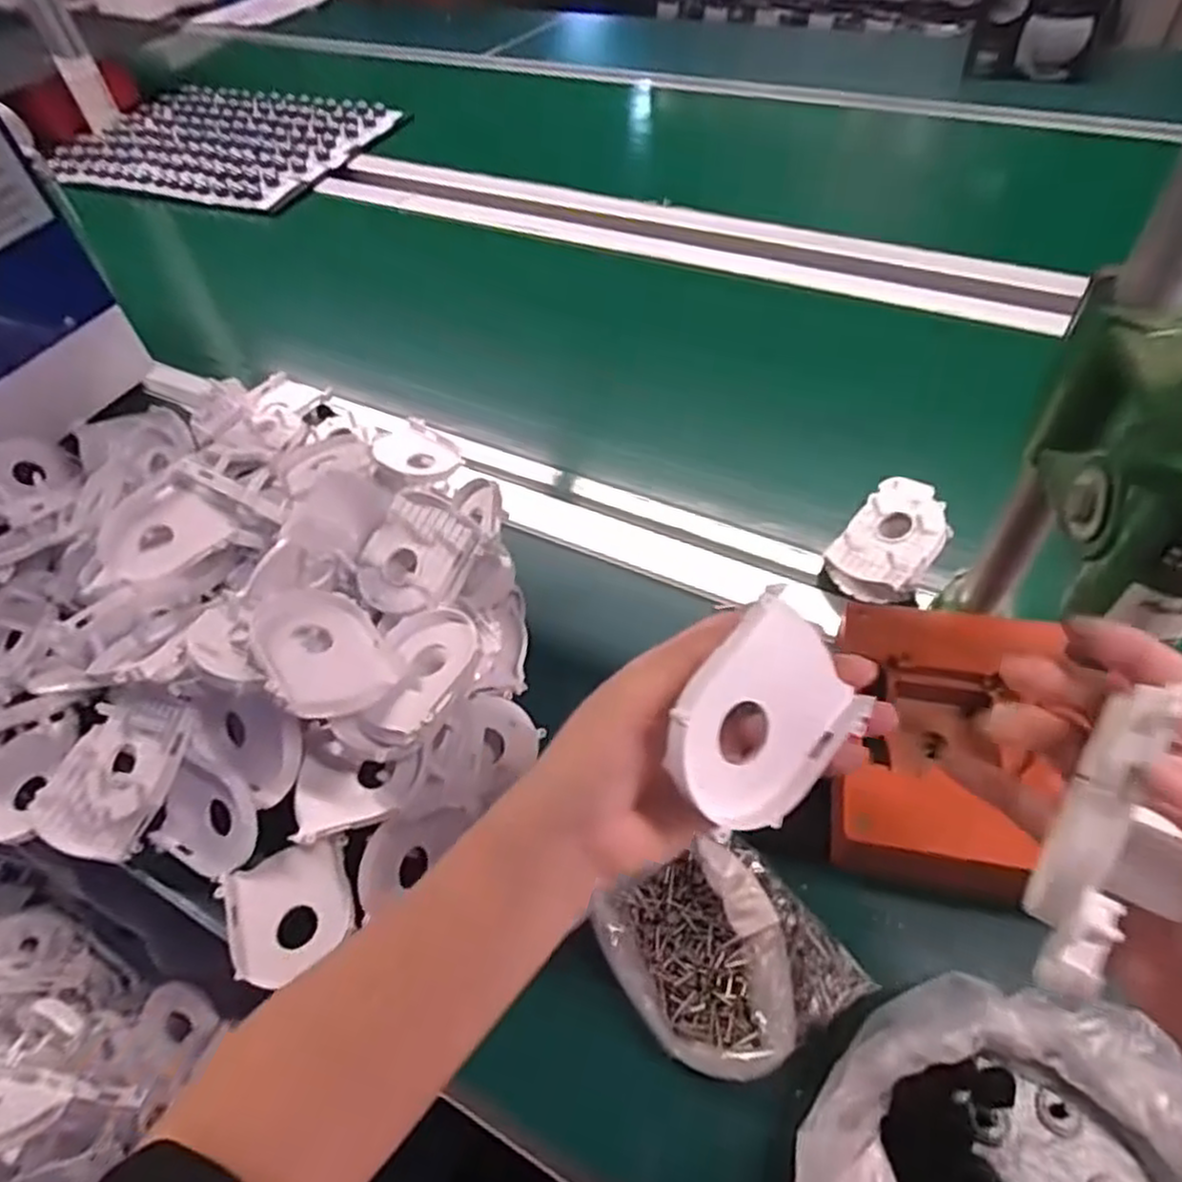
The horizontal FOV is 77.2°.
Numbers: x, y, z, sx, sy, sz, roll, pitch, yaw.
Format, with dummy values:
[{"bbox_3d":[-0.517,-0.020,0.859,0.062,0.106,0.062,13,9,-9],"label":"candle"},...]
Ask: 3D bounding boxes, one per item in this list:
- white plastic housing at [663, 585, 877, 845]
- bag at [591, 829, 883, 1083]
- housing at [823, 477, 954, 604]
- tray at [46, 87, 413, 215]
[{"bbox_3d":[0.060,0.046,0.273,0.019,0.067,0.078,8,59,55],"label":"white plastic housing"},{"bbox_3d":[0.071,0.188,0.393,0.109,0.037,0.110,-28,55,-16],"label":"bag"},{"bbox_3d":[0.226,-0.041,0.548,0.066,0.045,0.099,34,62,27],"label":"housing"},{"bbox_3d":[-0.548,-0.676,1.122,0.424,0.043,0.327,12,54,15],"label":"tray"}]

